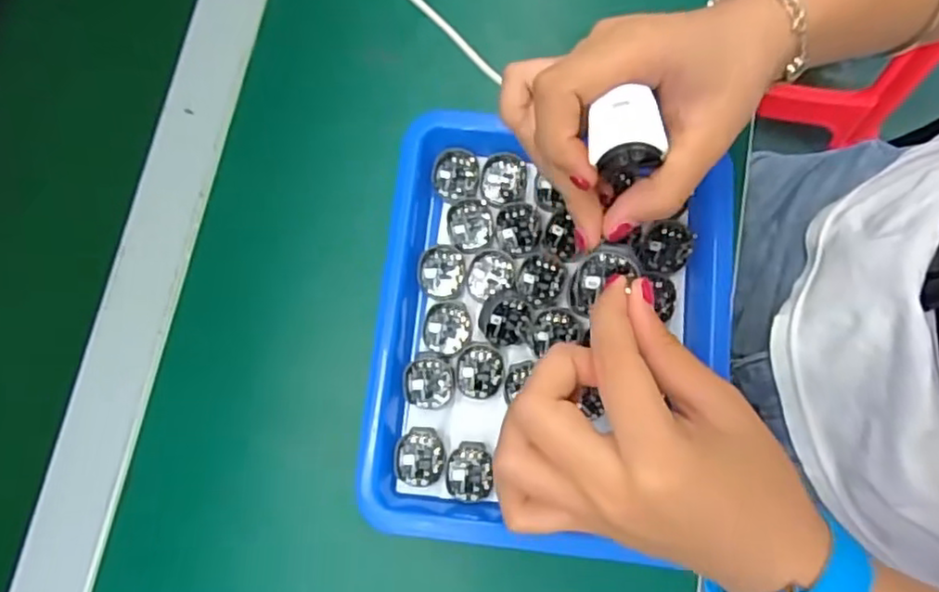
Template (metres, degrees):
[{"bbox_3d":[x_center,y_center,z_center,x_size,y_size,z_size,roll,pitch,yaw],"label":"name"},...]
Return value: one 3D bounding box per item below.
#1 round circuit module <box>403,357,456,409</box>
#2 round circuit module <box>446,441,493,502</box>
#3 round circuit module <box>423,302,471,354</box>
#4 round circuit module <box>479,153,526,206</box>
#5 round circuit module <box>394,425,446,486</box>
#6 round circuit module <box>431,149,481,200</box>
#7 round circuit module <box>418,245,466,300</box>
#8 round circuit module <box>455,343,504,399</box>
[{"bbox_3d":[-0.021,0.045,0.337,0.025,0.013,0.025,0,77,1],"label":"round circuit module"},{"bbox_3d":[0.000,0.088,0.329,0.022,0.008,0.029,-1,77,0],"label":"round circuit module"},{"bbox_3d":[-0.012,0.017,0.341,0.024,0.004,0.026,0,77,1],"label":"round circuit module"},{"bbox_3d":[0.019,-0.064,0.356,0.025,0.004,0.028,-3,77,0],"label":"round circuit module"},{"bbox_3d":[-0.025,0.081,0.331,0.025,0.009,0.029,-1,77,0],"label":"round circuit module"},{"bbox_3d":[-0.008,-0.066,0.357,0.025,0.004,0.028,-5,77,-1],"label":"round circuit module"},{"bbox_3d":[-0.015,-0.012,0.347,0.025,0.005,0.028,-4,77,0],"label":"round circuit module"},{"bbox_3d":[0.005,0.039,0.336,0.024,0.004,0.028,-1,77,0],"label":"round circuit module"}]

